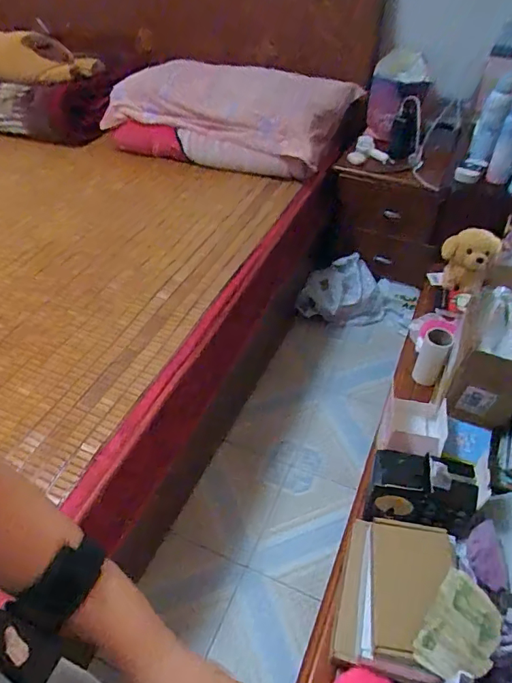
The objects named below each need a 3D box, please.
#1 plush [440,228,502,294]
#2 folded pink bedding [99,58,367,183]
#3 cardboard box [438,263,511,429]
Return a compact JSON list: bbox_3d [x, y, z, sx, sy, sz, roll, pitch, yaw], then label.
[{"bbox_3d":[0.424,-0.162,0.964,0.100,0.122,0.072,29,53,27],"label":"plush"},{"bbox_3d":[-0.104,-0.733,1.554,0.726,0.226,0.303,15,48,17],"label":"folded pink bedding"},{"bbox_3d":[0.354,0.007,0.701,0.090,0.122,0.221,21,50,21],"label":"cardboard box"}]

